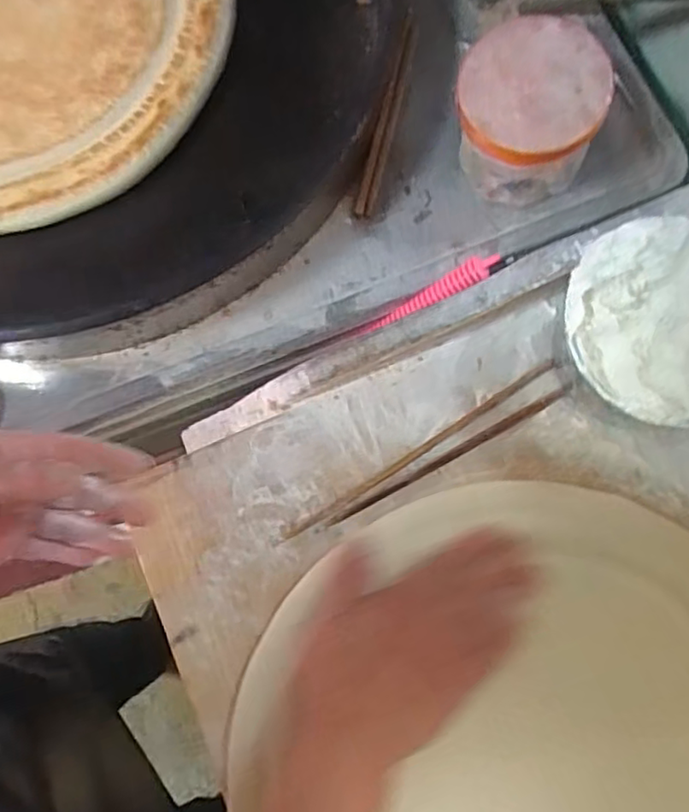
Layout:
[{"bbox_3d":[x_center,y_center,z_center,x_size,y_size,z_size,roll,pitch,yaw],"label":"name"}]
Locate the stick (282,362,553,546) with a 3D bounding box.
[{"bbox_3d":[0.055,0.031,0.456,0.228,0.010,0.009,-33,79,-5],"label":"stick"}]

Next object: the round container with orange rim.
[{"bbox_3d":[0.124,-0.197,0.450,0.091,0.097,0.091,0,78,2],"label":"round container with orange rim"}]

